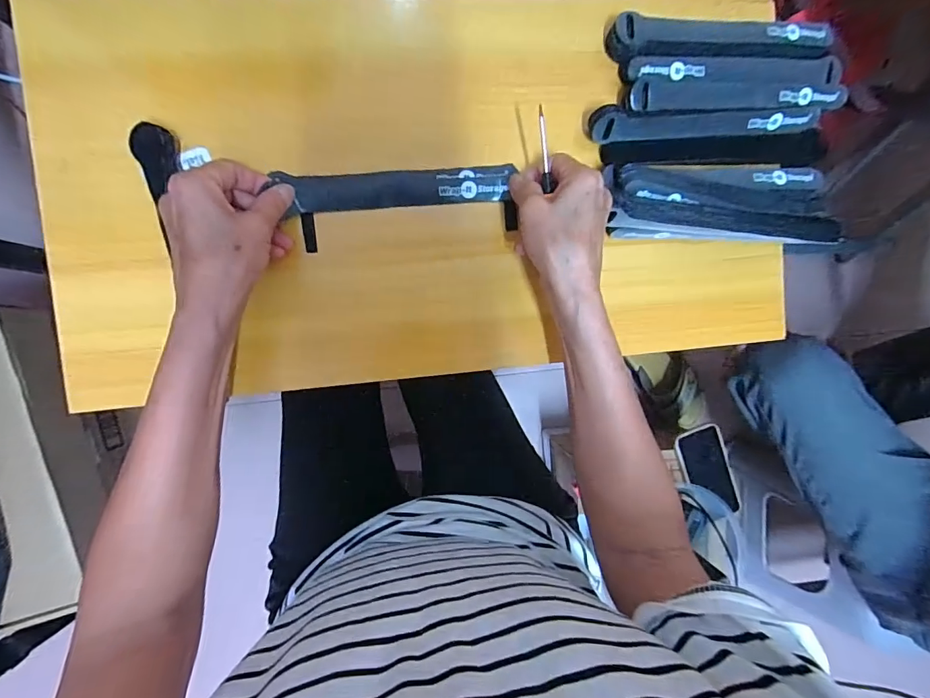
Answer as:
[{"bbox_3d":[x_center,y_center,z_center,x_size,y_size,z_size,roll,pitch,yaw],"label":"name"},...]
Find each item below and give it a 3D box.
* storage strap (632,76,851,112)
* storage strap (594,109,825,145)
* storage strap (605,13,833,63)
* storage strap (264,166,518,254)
[{"bbox_3d":[0.232,-0.214,0.374,0.197,0.011,0.028,-5,94,-8],"label":"storage strap"},{"bbox_3d":[0.202,-0.189,0.372,0.195,0.016,0.022,-7,95,-8],"label":"storage strap"},{"bbox_3d":[0.214,-0.257,0.370,0.199,0.012,0.034,-6,95,-8],"label":"storage strap"},{"bbox_3d":[-0.049,-0.114,0.353,0.179,0.015,0.053,-7,95,-7],"label":"storage strap"}]

